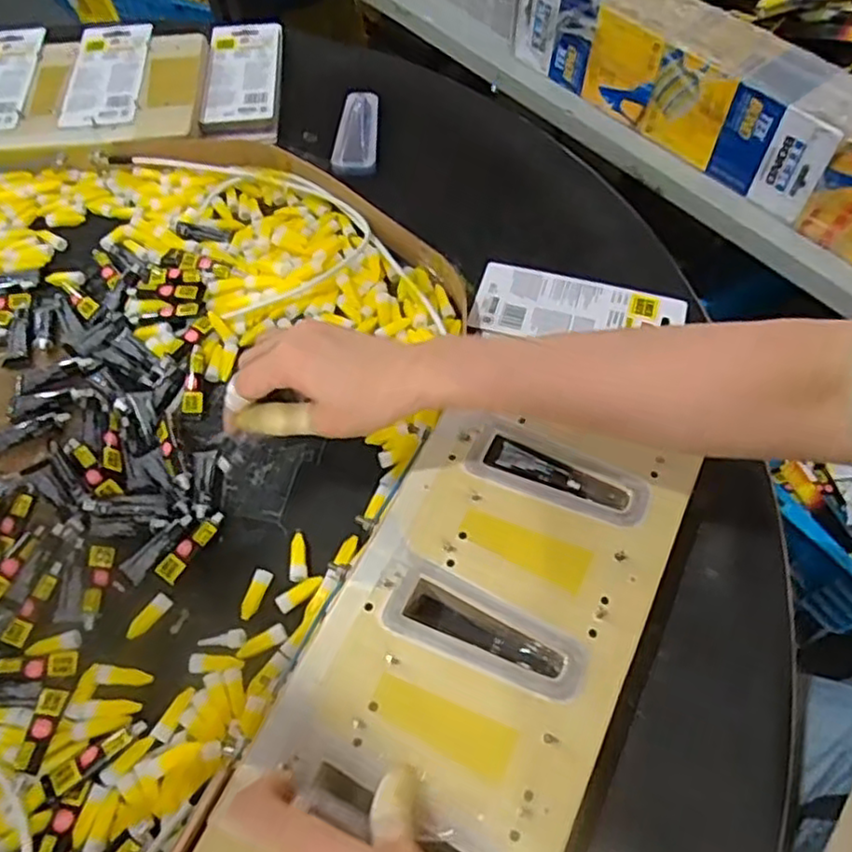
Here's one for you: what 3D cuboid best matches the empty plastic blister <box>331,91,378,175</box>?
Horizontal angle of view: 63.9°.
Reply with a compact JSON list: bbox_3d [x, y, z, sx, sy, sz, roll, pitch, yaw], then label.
[{"bbox_3d":[-0.066,-0.287,0.650,0.041,0.012,0.104,0,62,2],"label":"empty plastic blister"}]

